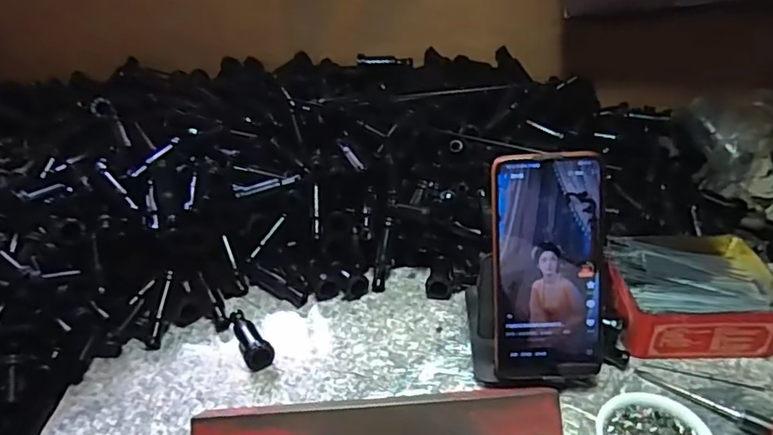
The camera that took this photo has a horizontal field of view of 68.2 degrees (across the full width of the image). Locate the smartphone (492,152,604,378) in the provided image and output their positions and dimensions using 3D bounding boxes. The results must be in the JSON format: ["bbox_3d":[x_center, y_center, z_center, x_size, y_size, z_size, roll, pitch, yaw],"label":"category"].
[{"bbox_3d":[0.116,0.037,0.409,0.076,0.163,0.007,-4,10,1],"label":"smartphone"}]

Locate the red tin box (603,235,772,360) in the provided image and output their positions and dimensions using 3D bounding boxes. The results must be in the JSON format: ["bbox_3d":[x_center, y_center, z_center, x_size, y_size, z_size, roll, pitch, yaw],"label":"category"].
[{"bbox_3d":[0.253,0.059,0.486,0.136,0.043,0.119,-4,35,1],"label":"red tin box"}]

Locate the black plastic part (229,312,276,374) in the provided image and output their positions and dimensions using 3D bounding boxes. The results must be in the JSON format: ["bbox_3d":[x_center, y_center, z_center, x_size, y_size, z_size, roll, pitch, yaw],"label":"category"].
[{"bbox_3d":[-0.117,0.101,0.486,0.022,0.021,0.071,-21,38,-22],"label":"black plastic part"}]

